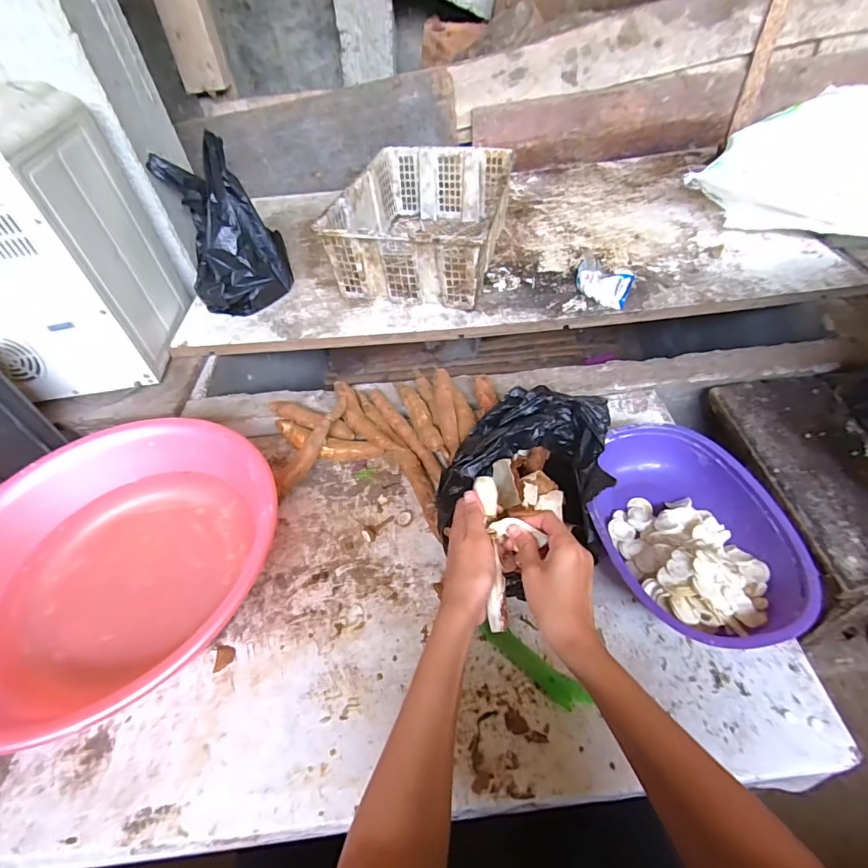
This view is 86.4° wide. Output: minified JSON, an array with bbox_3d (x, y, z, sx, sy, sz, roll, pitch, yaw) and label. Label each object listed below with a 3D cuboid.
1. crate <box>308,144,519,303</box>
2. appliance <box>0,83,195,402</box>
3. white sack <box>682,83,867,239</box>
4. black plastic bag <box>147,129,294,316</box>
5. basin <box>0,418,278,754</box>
[{"bbox_3d":[-0.012,-0.488,1.050,0.328,0.171,0.459,8,50,13],"label":"crate"},{"bbox_3d":[-0.701,-0.331,0.806,0.305,0.408,0.332,-7,48,0],"label":"appliance"},{"bbox_3d":[0.890,-0.601,0.994,0.440,0.168,0.414,33,59,30],"label":"white sack"},{"bbox_3d":[-0.432,-0.414,0.969,0.197,0.270,0.236,-17,49,-9],"label":"black plastic bag"},{"bbox_3d":[-0.402,0.158,0.596,0.402,0.110,0.373,-3,48,4],"label":"basin"}]

